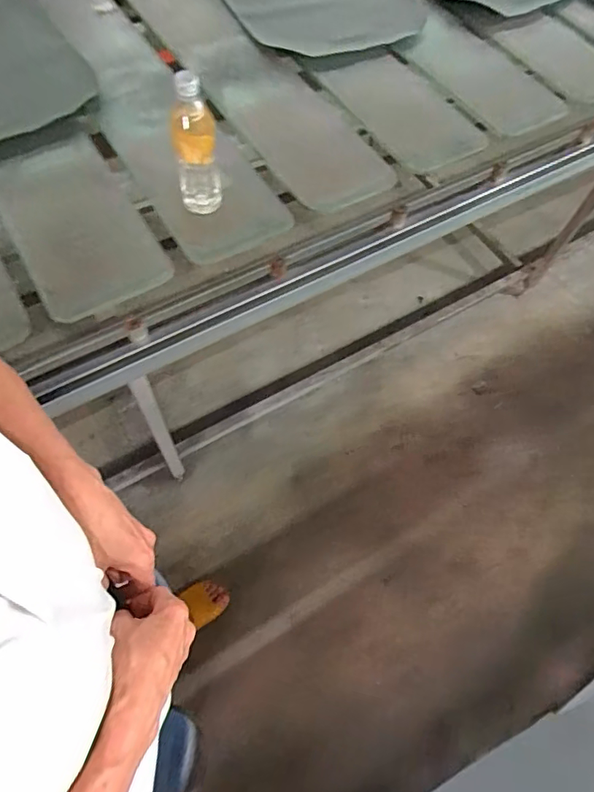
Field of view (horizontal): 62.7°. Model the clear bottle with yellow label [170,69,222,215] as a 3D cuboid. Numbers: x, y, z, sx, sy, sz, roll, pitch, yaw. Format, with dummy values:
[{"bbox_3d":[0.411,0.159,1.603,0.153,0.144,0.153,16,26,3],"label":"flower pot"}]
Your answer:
[{"bbox_3d":[-0.161,-0.389,0.762,0.068,0.241,0.060,-6,64,-5],"label":"clear bottle with yellow label"}]

